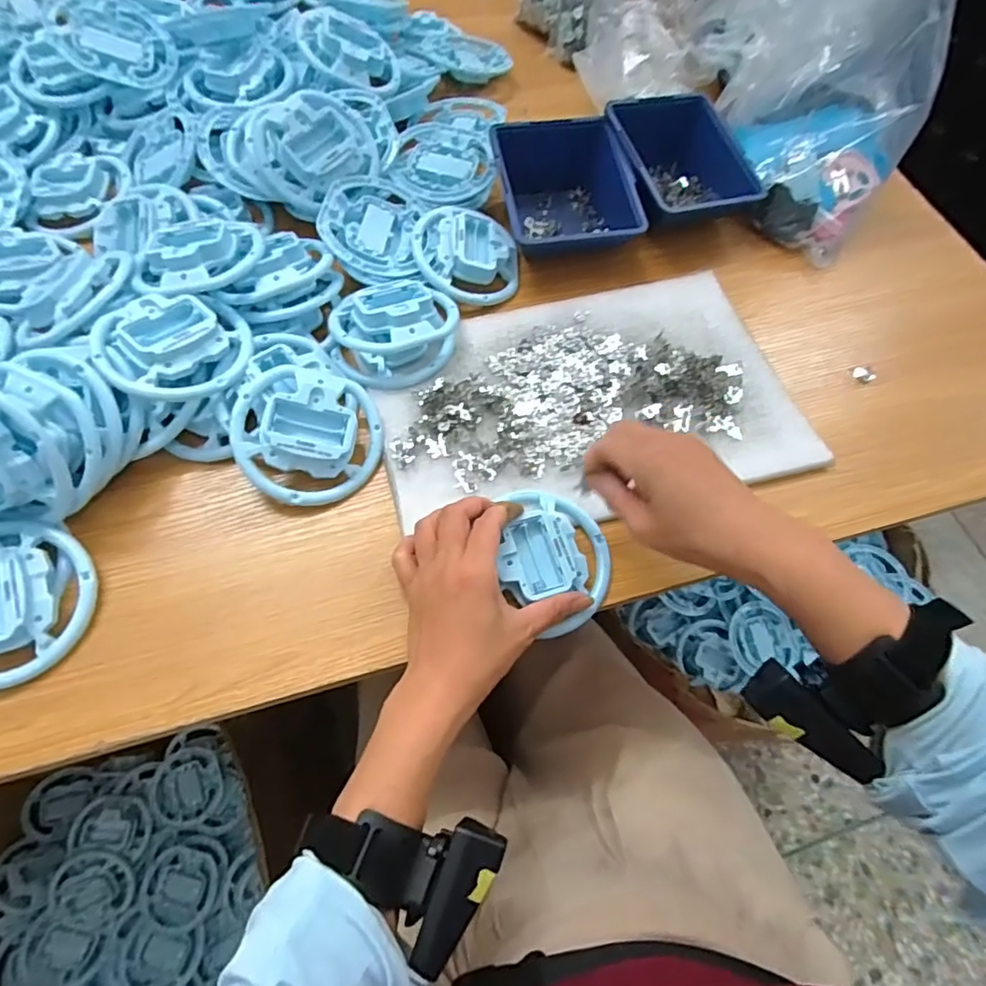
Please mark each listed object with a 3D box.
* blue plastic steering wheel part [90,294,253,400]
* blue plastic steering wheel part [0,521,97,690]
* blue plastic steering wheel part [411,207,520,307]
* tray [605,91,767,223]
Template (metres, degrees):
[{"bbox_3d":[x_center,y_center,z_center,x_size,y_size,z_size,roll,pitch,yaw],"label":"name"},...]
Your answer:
[{"bbox_3d":[-0.232,-0.106,0.420,0.100,0.041,0.091,-16,66,-12],"label":"blue plastic steering wheel part"},{"bbox_3d":[-0.311,0.067,0.361,0.094,0.038,0.101,-18,66,-12],"label":"blue plastic steering wheel part"},{"bbox_3d":[-0.027,-0.217,0.512,0.098,0.026,0.098,5,71,-16],"label":"blue plastic steering wheel part"},{"bbox_3d":[0.181,-0.317,0.564,0.127,0.070,0.127,-15,66,-11],"label":"tray"}]

